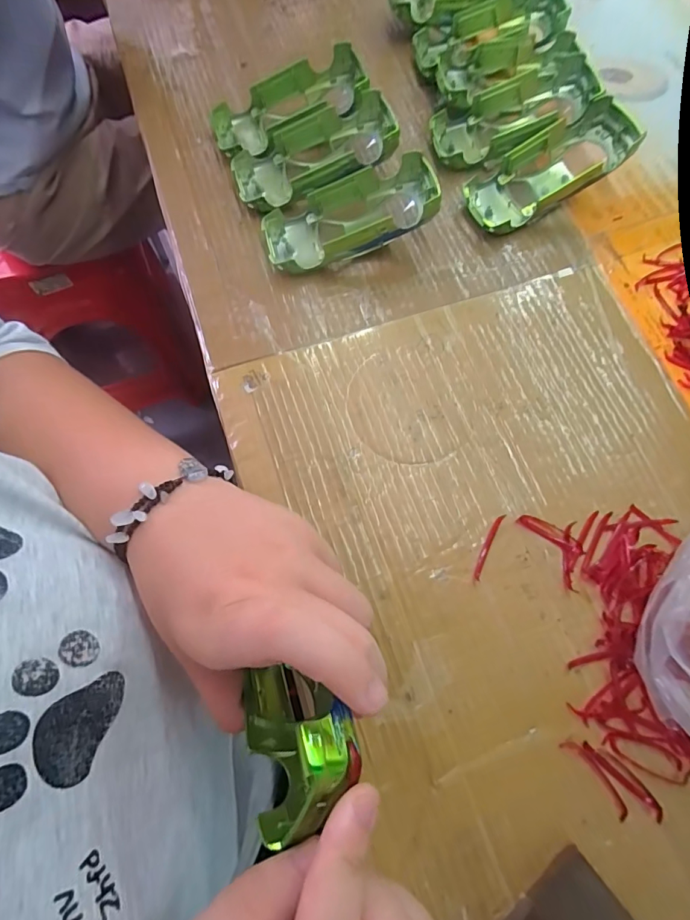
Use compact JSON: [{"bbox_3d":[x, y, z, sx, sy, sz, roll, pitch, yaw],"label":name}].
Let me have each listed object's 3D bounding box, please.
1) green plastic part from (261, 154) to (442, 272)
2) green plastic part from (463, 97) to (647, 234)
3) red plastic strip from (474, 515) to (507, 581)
[{"bbox_3d":[0.004,-0.185,0.341,0.132,0.042,0.064,-11,72,-6],"label":"green plastic part"},{"bbox_3d":[0.167,-0.232,0.366,0.137,0.033,0.056,-31,74,6],"label":"green plastic part"},{"bbox_3d":[0.091,0.054,0.282,0.005,0.004,0.045,26,73,7],"label":"red plastic strip"}]

